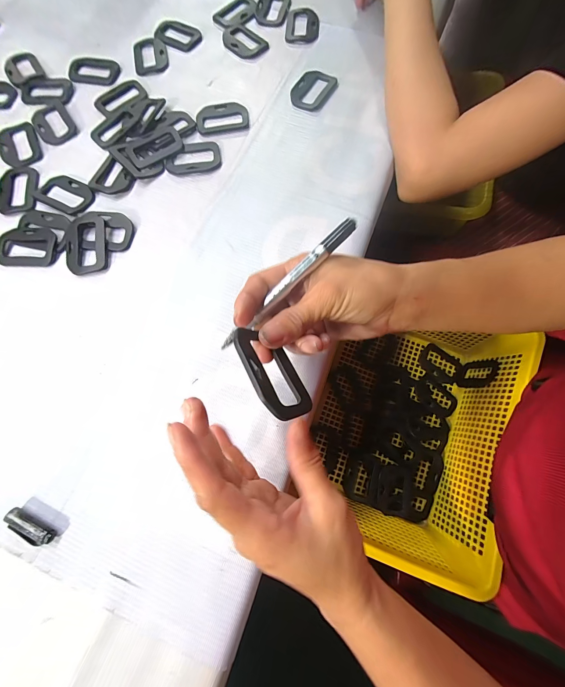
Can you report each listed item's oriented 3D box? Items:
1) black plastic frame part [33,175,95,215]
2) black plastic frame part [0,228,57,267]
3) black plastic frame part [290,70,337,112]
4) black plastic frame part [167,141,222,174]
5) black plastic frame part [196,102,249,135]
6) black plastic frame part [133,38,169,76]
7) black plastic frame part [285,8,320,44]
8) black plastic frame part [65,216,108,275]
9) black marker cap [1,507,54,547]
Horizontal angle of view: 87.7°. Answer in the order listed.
[{"bbox_3d":[-0.235,-0.163,0.320,0.059,0.007,0.042,26,75,8],"label":"black plastic frame part"},{"bbox_3d":[-0.261,-0.099,0.300,0.058,0.004,0.041,2,73,1],"label":"black plastic frame part"},{"bbox_3d":[0.036,-0.308,0.358,0.044,0.006,0.061,28,76,8],"label":"black plastic frame part"},{"bbox_3d":[-0.101,-0.211,0.332,0.062,0.004,0.040,-10,74,-3],"label":"black plastic frame part"},{"bbox_3d":[-0.071,-0.266,0.347,0.060,0.006,0.041,-10,74,-3],"label":"black plastic frame part"},{"bbox_3d":[-0.170,-0.369,0.378,0.043,0.004,0.062,-13,74,-4],"label":"black plastic frame part"},{"bbox_3d":[0.027,-0.423,0.390,0.044,0.004,0.066,4,74,1],"label":"black plastic frame part"},{"bbox_3d":[-0.200,-0.099,0.297,0.040,0.011,0.059,-8,74,-2],"label":"black plastic frame part"},{"bbox_3d":[-0.197,0.143,0.228,0.040,0.009,0.014,28,75,8],"label":"black marker cap"}]

